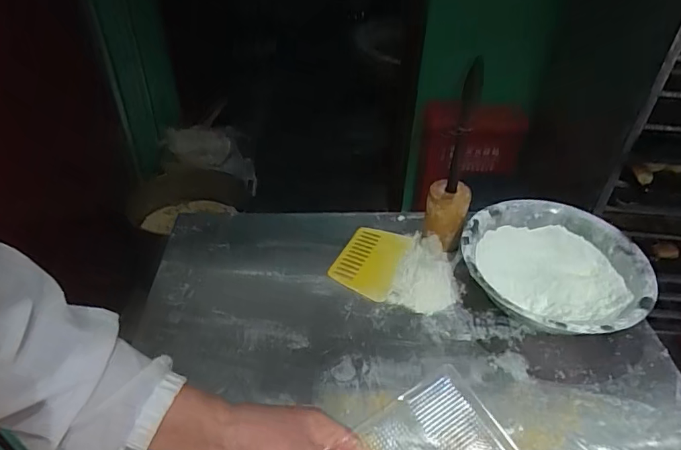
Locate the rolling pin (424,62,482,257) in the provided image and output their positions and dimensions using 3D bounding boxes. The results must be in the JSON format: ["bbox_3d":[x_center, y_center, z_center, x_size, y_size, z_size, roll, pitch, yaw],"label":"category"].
[{"bbox_3d":[0.192,-0.103,0.798,0.067,0.320,0.057,9,20,8],"label":"rolling pin"}]

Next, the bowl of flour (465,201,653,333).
[{"bbox_3d":[0.342,0.079,0.782,0.266,0.085,0.271,1,40,-1],"label":"bowl of flour"}]

